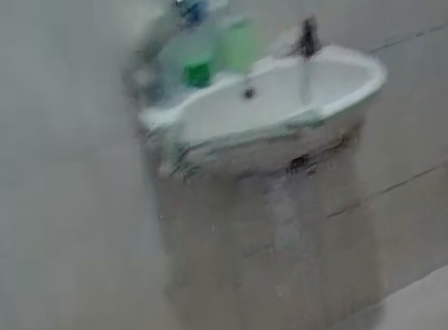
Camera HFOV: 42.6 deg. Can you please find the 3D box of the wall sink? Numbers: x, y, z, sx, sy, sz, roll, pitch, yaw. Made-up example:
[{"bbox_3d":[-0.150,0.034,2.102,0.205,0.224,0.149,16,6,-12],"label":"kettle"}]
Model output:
[{"bbox_3d":[0.131,-0.114,1.111,0.523,0.133,0.294,-20,29,-20],"label":"wall sink"}]

